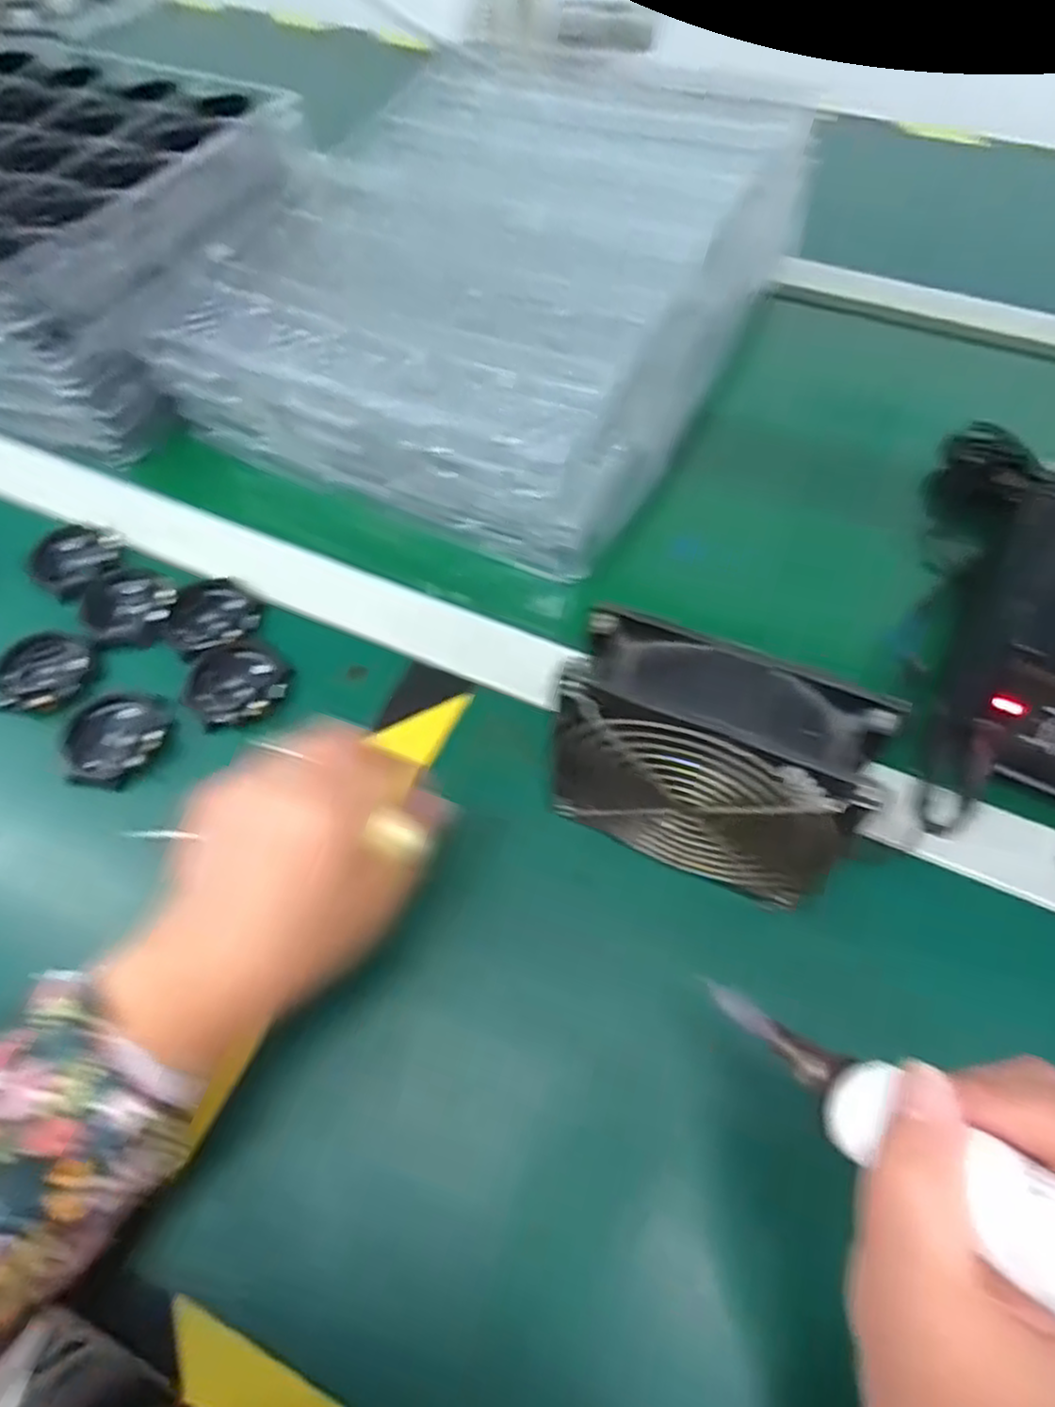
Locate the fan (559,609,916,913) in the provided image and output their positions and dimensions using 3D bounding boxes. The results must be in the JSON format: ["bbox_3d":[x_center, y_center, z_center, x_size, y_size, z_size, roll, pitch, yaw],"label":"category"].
[{"bbox_3d":[0.072,0.027,0.309,0.120,0.106,0.046,22,60,14],"label":"fan"}]

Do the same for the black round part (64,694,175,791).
[{"bbox_3d":[-0.213,0.017,0.391,0.057,0.016,0.053,0,57,1],"label":"black round part"}]

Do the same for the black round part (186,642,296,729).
[{"bbox_3d":[-0.156,-0.011,0.407,0.052,0.014,0.054,0,57,1],"label":"black round part"}]

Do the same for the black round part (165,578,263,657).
[{"bbox_3d":[-0.180,-0.050,0.432,0.050,0.016,0.043,-28,61,-16],"label":"black round part"}]

